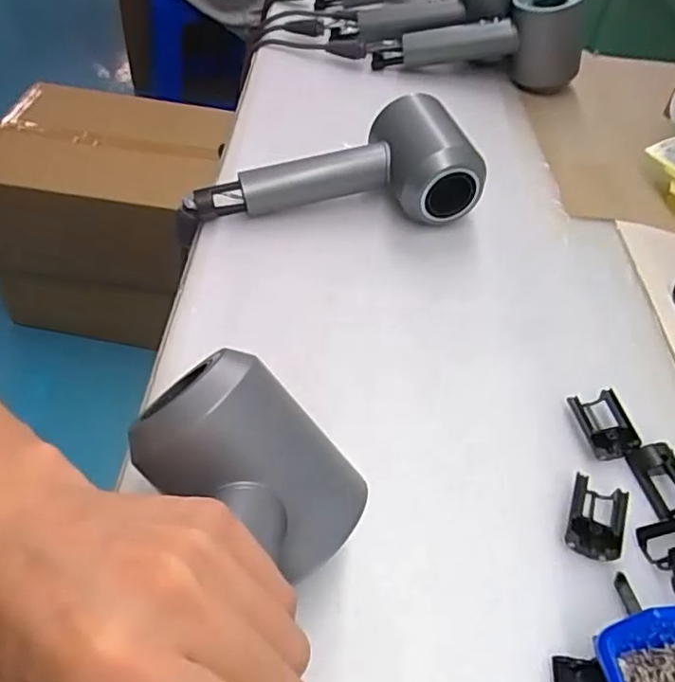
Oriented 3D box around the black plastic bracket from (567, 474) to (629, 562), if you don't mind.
[{"bbox_3d":[0.149,0.103,0.347,0.030,0.014,0.045,21,50,14],"label":"black plastic bracket"}]

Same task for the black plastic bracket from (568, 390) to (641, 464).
[{"bbox_3d":[0.172,0.055,0.389,0.032,0.016,0.045,-4,48,-8],"label":"black plastic bracket"}]

